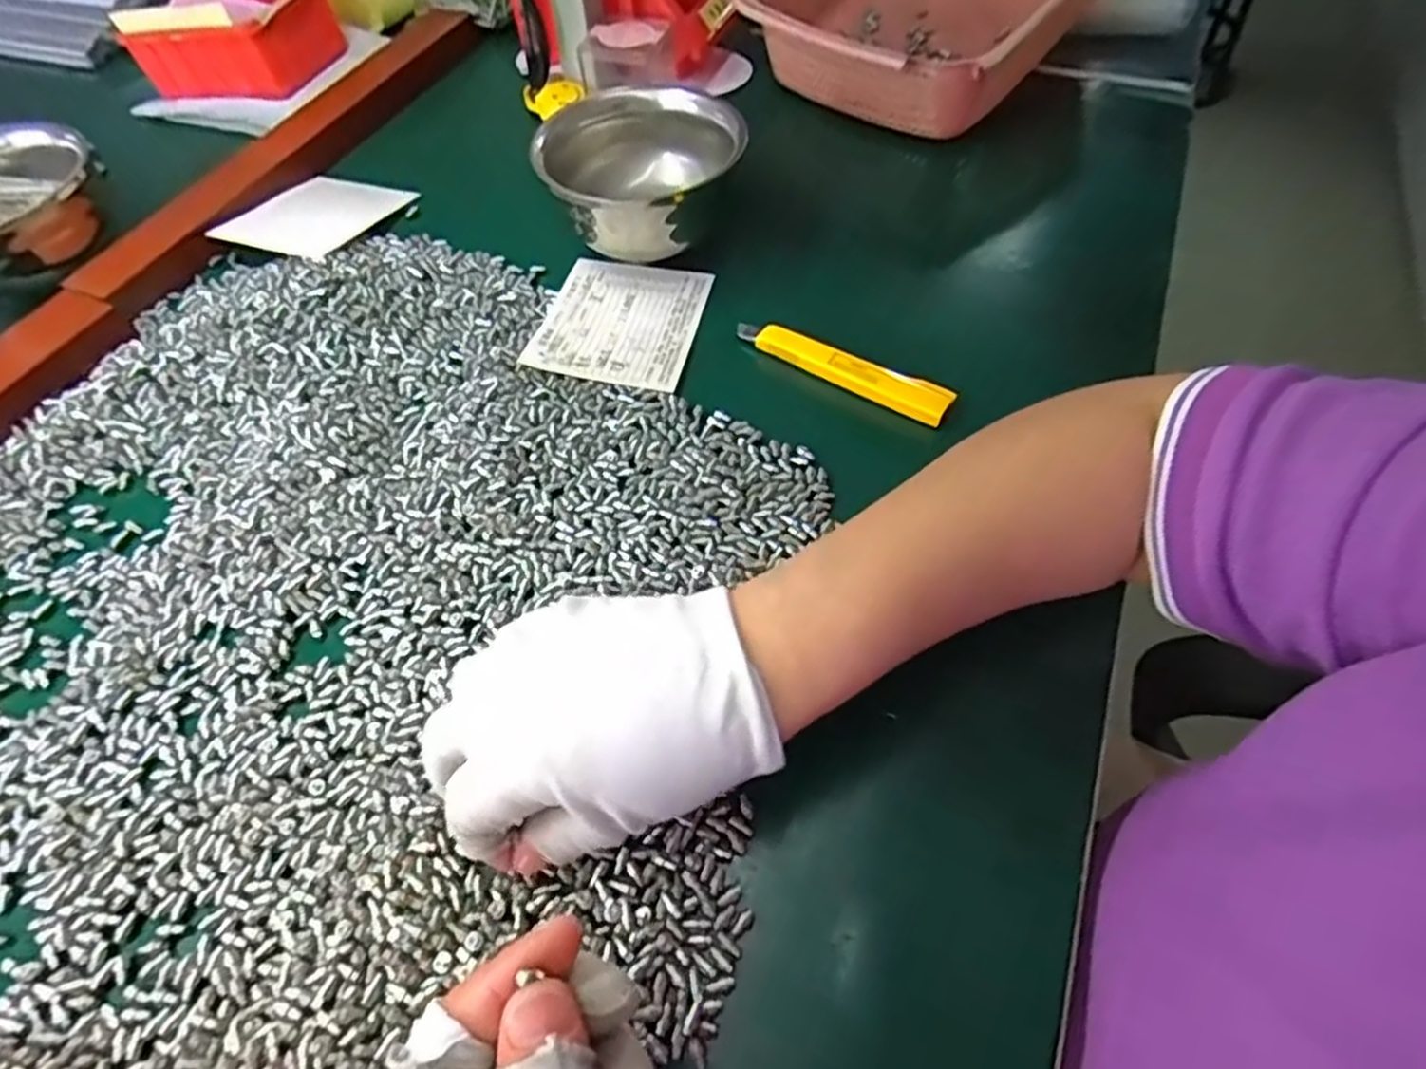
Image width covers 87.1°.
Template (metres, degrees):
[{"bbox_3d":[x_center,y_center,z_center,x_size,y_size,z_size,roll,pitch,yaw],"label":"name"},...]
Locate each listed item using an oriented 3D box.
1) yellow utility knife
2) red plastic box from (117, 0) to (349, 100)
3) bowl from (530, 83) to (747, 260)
[{"bbox_3d":[0.070,-0.093,0.412,0.125,0.012,0.020,27,62,20],"label":"yellow utility knife"},{"bbox_3d":[-0.381,-0.397,0.599,0.140,0.061,0.093,14,58,12],"label":"red plastic box"},{"bbox_3d":[-0.043,-0.224,0.476,0.121,0.075,0.121,-1,56,2],"label":"bowl"}]

